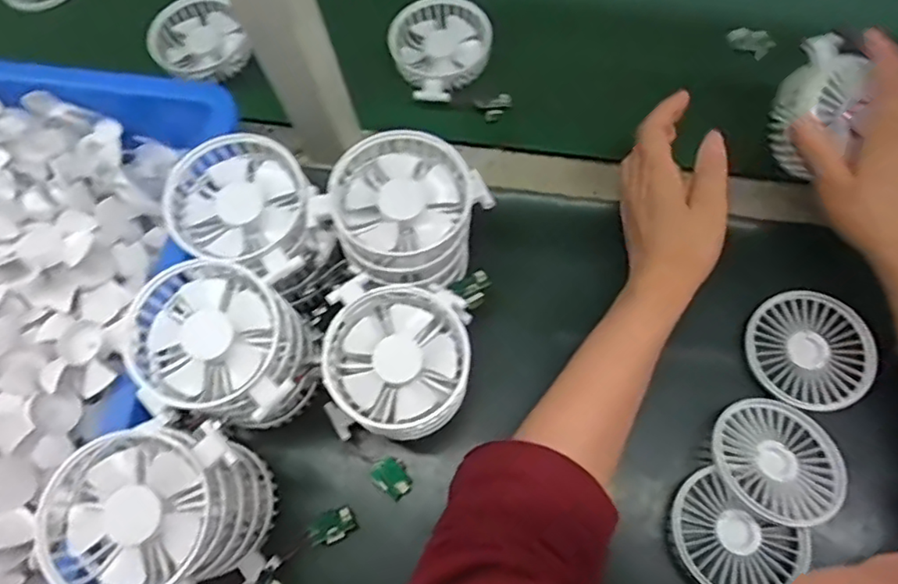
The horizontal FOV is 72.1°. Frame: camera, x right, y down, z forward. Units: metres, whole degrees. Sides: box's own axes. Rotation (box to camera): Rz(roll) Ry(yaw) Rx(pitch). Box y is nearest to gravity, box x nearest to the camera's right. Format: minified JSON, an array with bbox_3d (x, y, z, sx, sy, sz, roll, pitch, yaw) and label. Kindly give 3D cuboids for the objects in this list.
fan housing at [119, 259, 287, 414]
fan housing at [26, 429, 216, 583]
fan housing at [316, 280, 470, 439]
[{"bbox_3d":[-0.152,0.028,0.380,0.098,0.032,0.087,-13,68,-3],"label":"fan housing"},{"bbox_3d":[-0.181,0.126,0.353,0.084,0.047,0.087,-1,68,2],"label":"fan housing"},{"bbox_3d":[-0.032,0.045,0.400,0.091,0.039,0.093,-1,68,2],"label":"fan housing"}]

